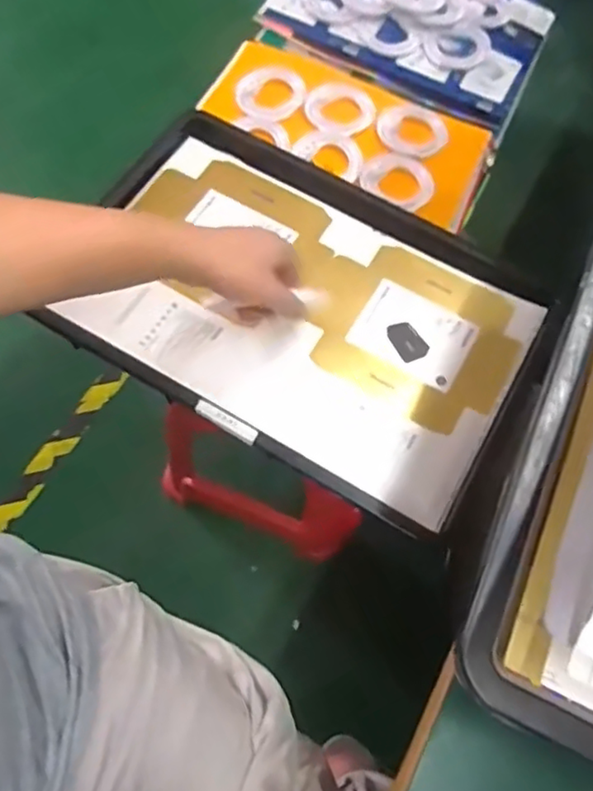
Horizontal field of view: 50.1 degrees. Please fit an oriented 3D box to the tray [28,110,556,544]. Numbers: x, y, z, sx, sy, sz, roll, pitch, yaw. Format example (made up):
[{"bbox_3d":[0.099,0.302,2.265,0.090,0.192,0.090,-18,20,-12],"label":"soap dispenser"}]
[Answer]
[{"bbox_3d":[-0.001,-0.104,0.736,0.514,0.042,0.336,28,67,9],"label":"tray"}]

